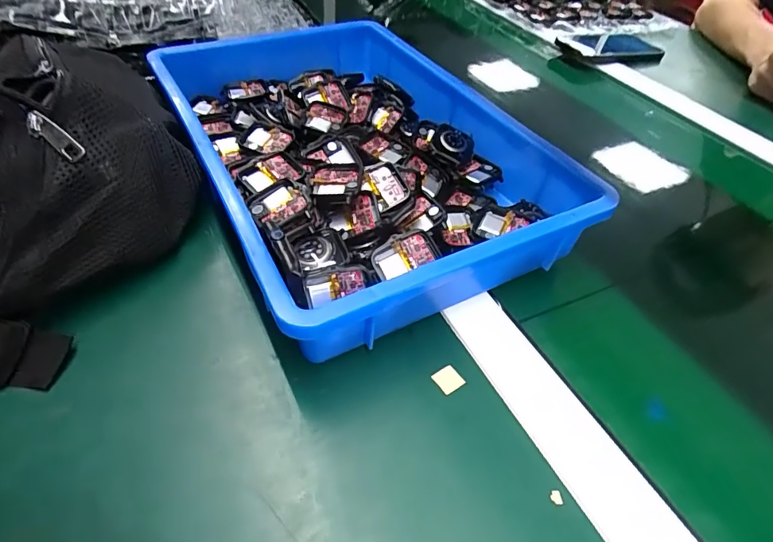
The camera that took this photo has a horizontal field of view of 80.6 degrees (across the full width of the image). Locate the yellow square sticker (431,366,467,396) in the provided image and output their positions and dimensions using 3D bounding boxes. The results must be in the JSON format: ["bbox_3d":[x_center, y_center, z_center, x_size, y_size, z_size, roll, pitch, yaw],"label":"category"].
[{"bbox_3d":[0.038,0.067,0.282,0.015,0.004,0.016,-24,53,-26],"label":"yellow square sticker"}]

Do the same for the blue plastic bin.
[{"bbox_3d":[-0.036,-0.110,0.403,0.248,0.069,0.380,-20,51,-23],"label":"blue plastic bin"}]

